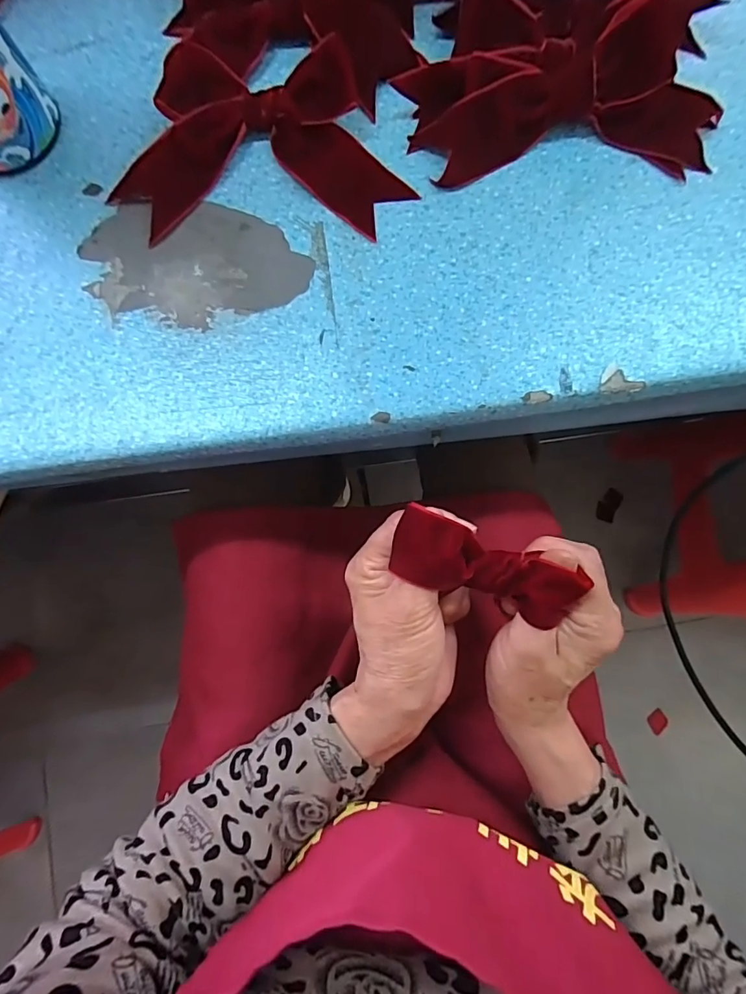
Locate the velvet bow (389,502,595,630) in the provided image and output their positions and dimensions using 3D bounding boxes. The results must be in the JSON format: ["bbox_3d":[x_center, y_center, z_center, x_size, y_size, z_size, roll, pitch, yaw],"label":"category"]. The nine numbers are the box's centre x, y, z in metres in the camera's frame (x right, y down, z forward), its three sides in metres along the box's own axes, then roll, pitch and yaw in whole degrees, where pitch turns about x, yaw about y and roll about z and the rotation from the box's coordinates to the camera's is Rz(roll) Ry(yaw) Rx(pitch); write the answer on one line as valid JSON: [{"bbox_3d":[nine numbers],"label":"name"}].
[{"bbox_3d":[0.056,0.036,0.244,0.091,0.026,0.035,19,84,12],"label":"velvet bow"}]

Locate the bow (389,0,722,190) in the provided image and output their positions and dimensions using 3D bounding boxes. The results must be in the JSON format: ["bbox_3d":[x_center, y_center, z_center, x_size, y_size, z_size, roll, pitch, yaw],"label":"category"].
[{"bbox_3d":[0.105,-0.217,0.259,0.166,0.034,0.072,-5,84,0],"label":"bow"}]

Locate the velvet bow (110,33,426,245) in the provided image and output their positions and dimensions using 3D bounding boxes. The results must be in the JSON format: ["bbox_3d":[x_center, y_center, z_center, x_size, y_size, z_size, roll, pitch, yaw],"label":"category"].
[{"bbox_3d":[-0.063,-0.199,0.263,0.156,0.022,0.099,-1,84,0],"label":"velvet bow"}]

